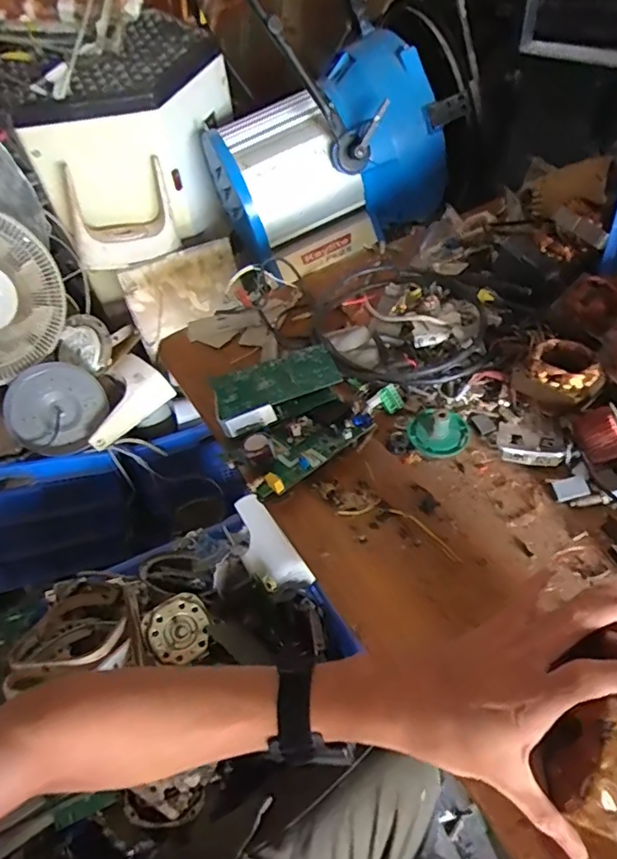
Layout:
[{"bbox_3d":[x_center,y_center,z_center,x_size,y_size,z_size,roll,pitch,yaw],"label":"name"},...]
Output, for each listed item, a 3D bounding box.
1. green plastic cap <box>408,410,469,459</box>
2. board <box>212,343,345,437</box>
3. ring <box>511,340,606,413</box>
[{"bbox_3d":[0.145,-0.004,0.593,0.065,0.035,0.060,-3,46,3],"label":"green plastic cap"},{"bbox_3d":[-0.040,-0.051,0.650,0.150,0.034,0.086,-19,47,-12],"label":"board"},{"bbox_3d":[0.282,-0.057,0.601,0.076,0.053,0.077,-3,46,3],"label":"ring"}]

